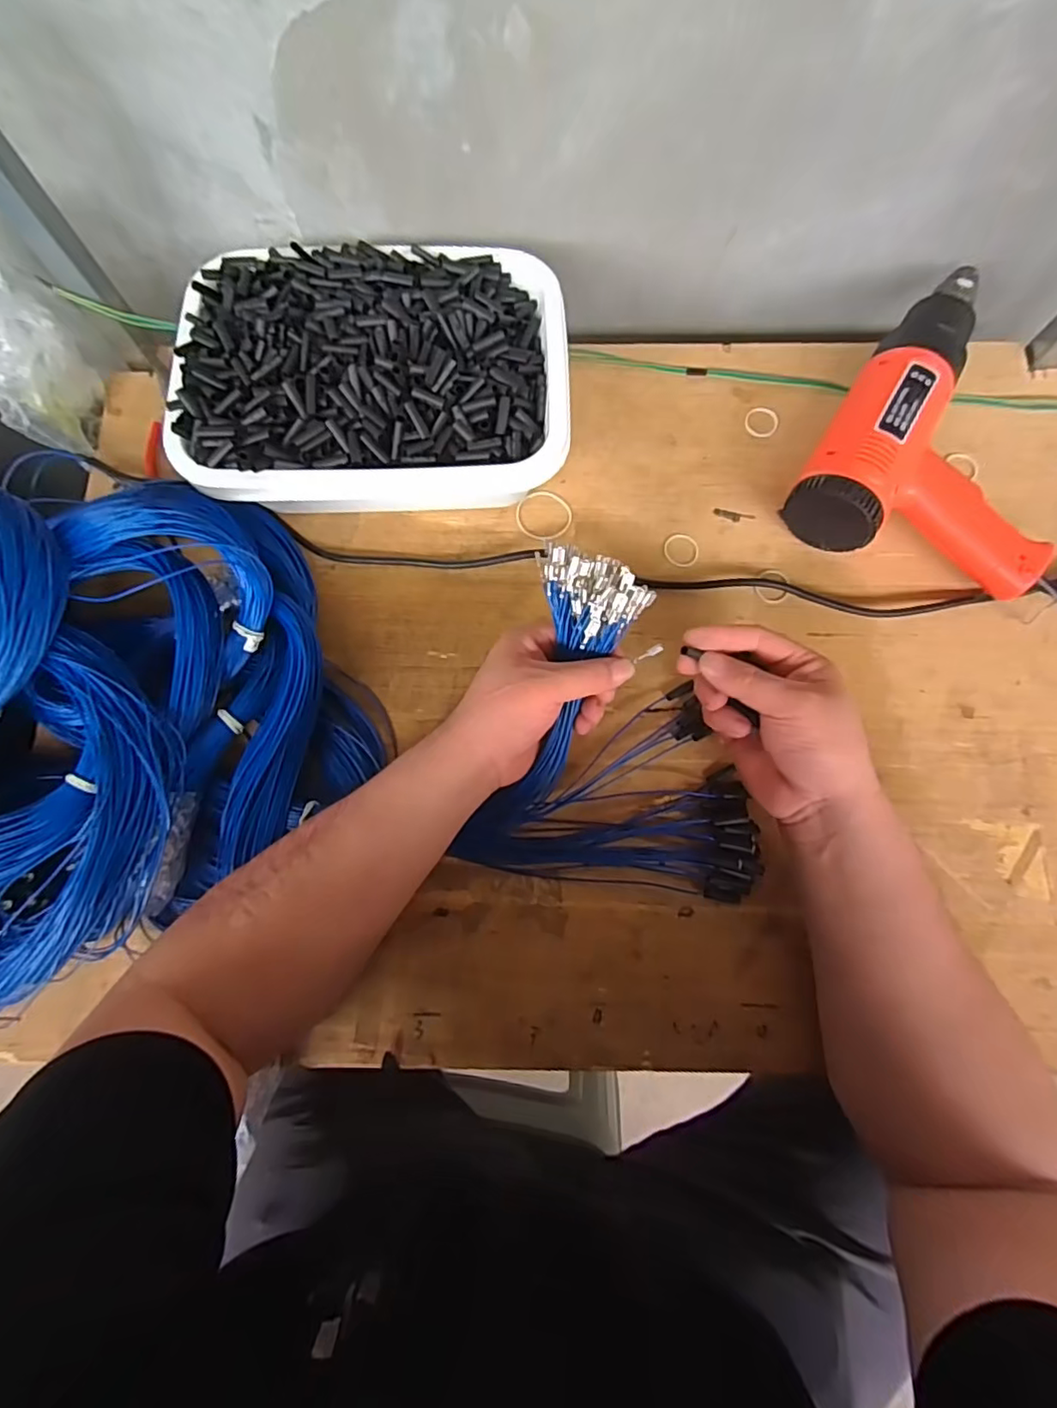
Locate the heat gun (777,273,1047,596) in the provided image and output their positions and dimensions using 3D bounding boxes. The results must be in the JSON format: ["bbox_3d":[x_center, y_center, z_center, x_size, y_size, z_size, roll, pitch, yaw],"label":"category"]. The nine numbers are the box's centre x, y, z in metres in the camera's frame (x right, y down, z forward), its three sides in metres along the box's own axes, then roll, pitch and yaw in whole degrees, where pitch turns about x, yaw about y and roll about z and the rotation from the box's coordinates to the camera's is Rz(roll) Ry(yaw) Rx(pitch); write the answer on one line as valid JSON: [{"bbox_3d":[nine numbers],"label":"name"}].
[{"bbox_3d":[0.345,-0.220,0.471,0.188,0.074,0.271,29,78,8],"label":"heat gun"}]

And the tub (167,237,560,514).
[{"bbox_3d":[-0.115,-0.244,0.471,0.290,0.103,0.218,-1,74,-1],"label":"tub"}]

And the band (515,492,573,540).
[{"bbox_3d":[0.013,-0.161,0.499,0.043,0.004,0.049,-44,79,-9],"label":"band"}]

